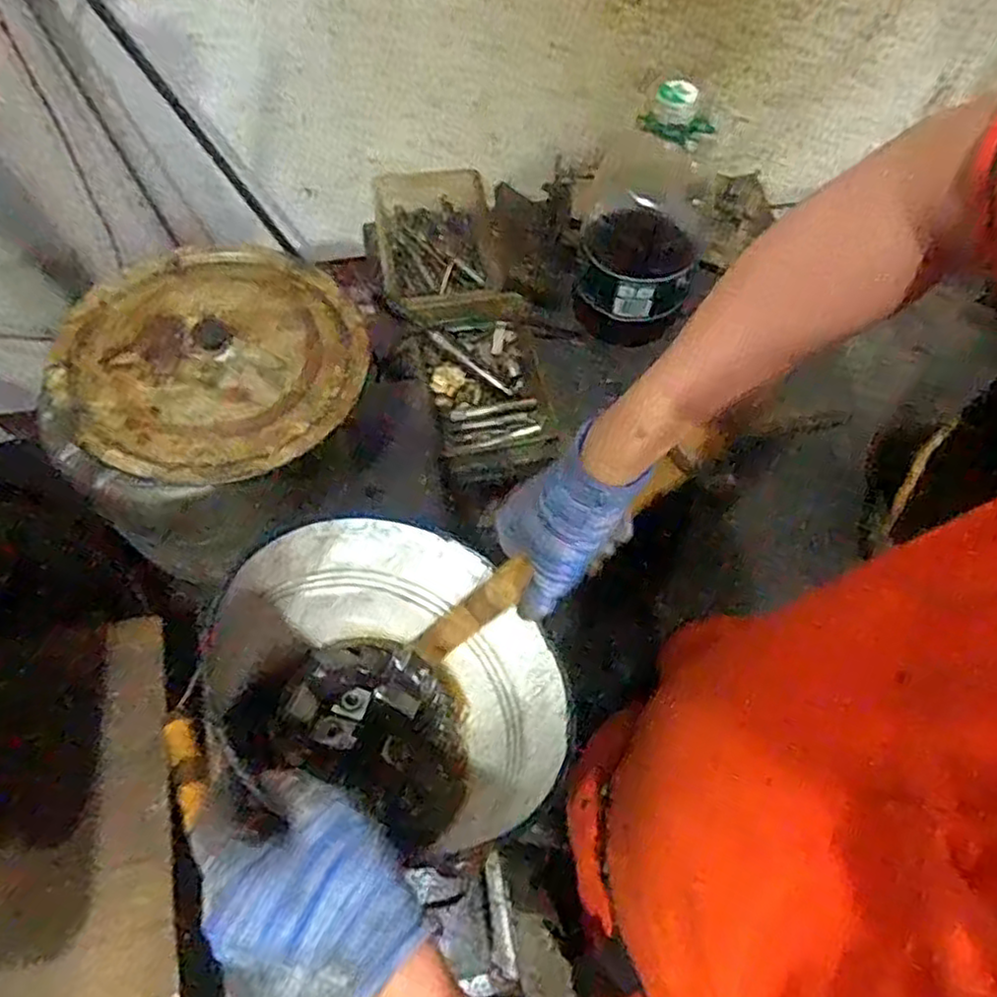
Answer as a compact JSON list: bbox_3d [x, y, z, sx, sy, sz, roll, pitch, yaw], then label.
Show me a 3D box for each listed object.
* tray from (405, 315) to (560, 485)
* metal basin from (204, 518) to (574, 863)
[{"bbox_3d":[-0.018,-0.153,1.015,0.172,0.048,0.244,-17,75,-4],"label":"tray"},{"bbox_3d":[-0.074,0.135,0.516,0.230,0.122,0.210,0,75,0],"label":"metal basin"}]

